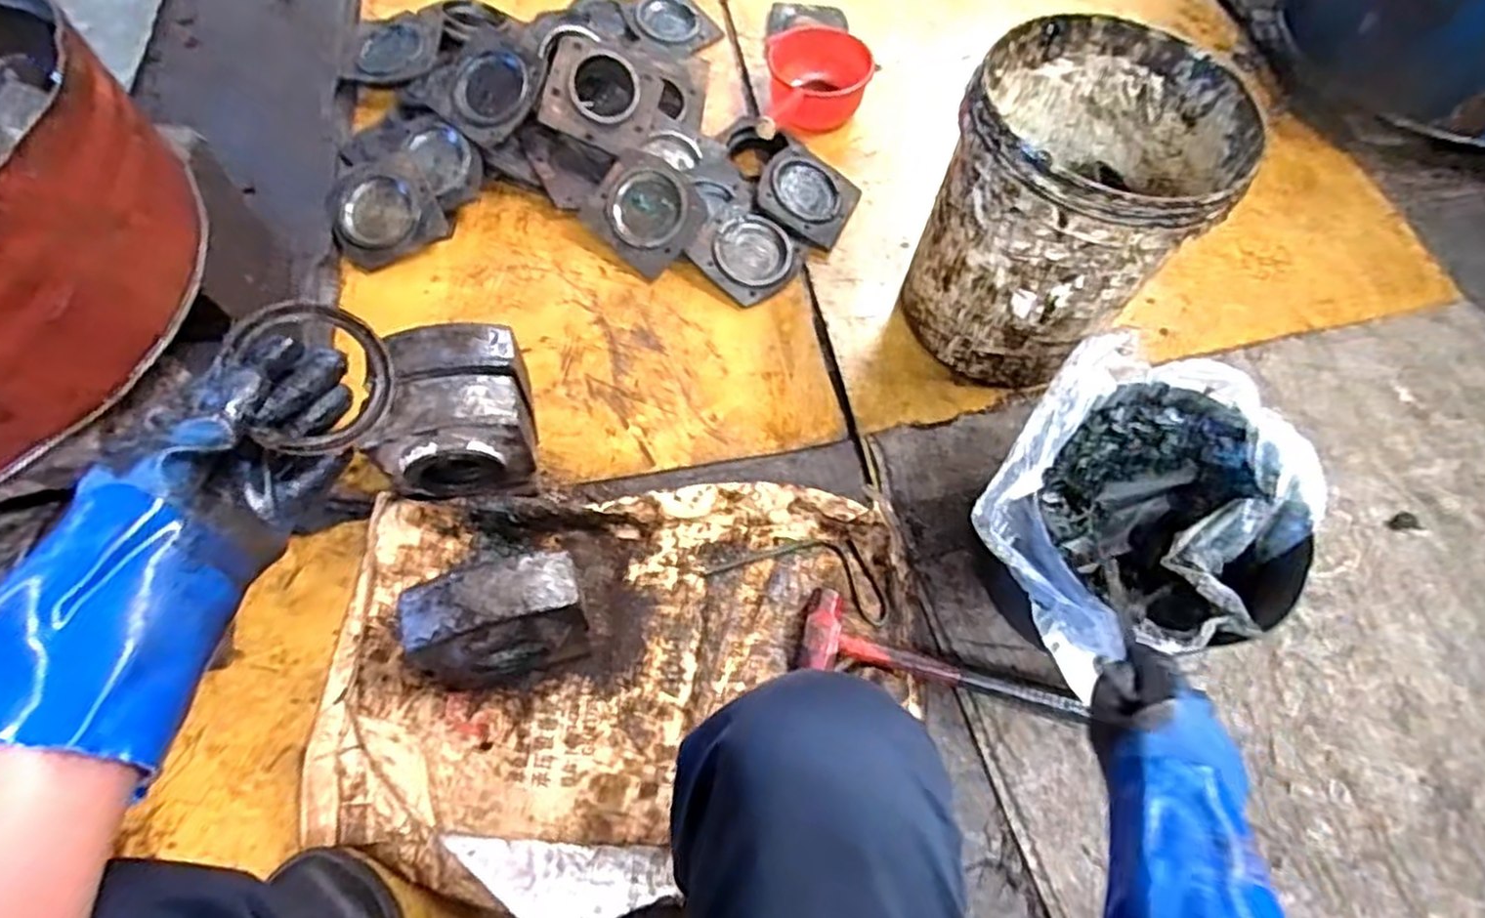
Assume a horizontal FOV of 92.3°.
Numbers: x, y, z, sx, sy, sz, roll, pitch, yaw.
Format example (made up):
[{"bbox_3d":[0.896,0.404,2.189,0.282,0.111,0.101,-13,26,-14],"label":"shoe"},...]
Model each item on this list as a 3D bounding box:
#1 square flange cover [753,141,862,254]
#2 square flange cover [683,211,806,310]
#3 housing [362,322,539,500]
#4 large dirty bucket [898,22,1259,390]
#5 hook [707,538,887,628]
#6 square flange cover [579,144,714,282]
[{"bbox_3d":[0.095,-0.388,1.052,0.142,0.018,0.136,33,70,-9],"label":"square flange cover"},{"bbox_3d":[0.006,-0.289,1.011,0.138,0.020,0.126,37,76,2],"label":"square flange cover"},{"bbox_3d":[-0.302,-0.039,0.769,0.148,0.165,0.151,-7,64,-7],"label":"housing"},{"bbox_3d":[0.375,-0.290,0.862,0.278,0.303,0.311,28,65,11],"label":"large dirty bucket"},{"bbox_3d":[0.069,0.121,0.801,0.202,0.011,0.082,16,63,5],"label":"hook"},{"bbox_3d":[-0.137,-0.350,1.005,0.151,0.021,0.139,41,90,1],"label":"square flange cover"}]

